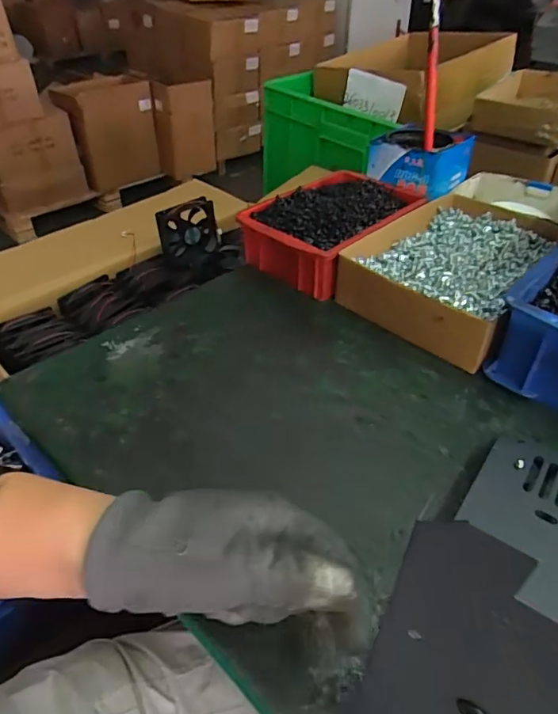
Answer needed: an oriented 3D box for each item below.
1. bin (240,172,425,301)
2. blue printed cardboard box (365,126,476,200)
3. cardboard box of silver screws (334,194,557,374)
[{"bbox_3d":[0.061,-0.151,0.578,0.126,0.071,0.190,29,49,29],"label":"bin"},{"bbox_3d":[0.175,-0.248,0.630,0.100,0.051,0.118,28,48,28],"label":"blue printed cardboard box"},{"bbox_3d":[0.185,-0.099,0.529,0.156,0.050,0.233,28,48,28],"label":"cardboard box of silver screws"}]

